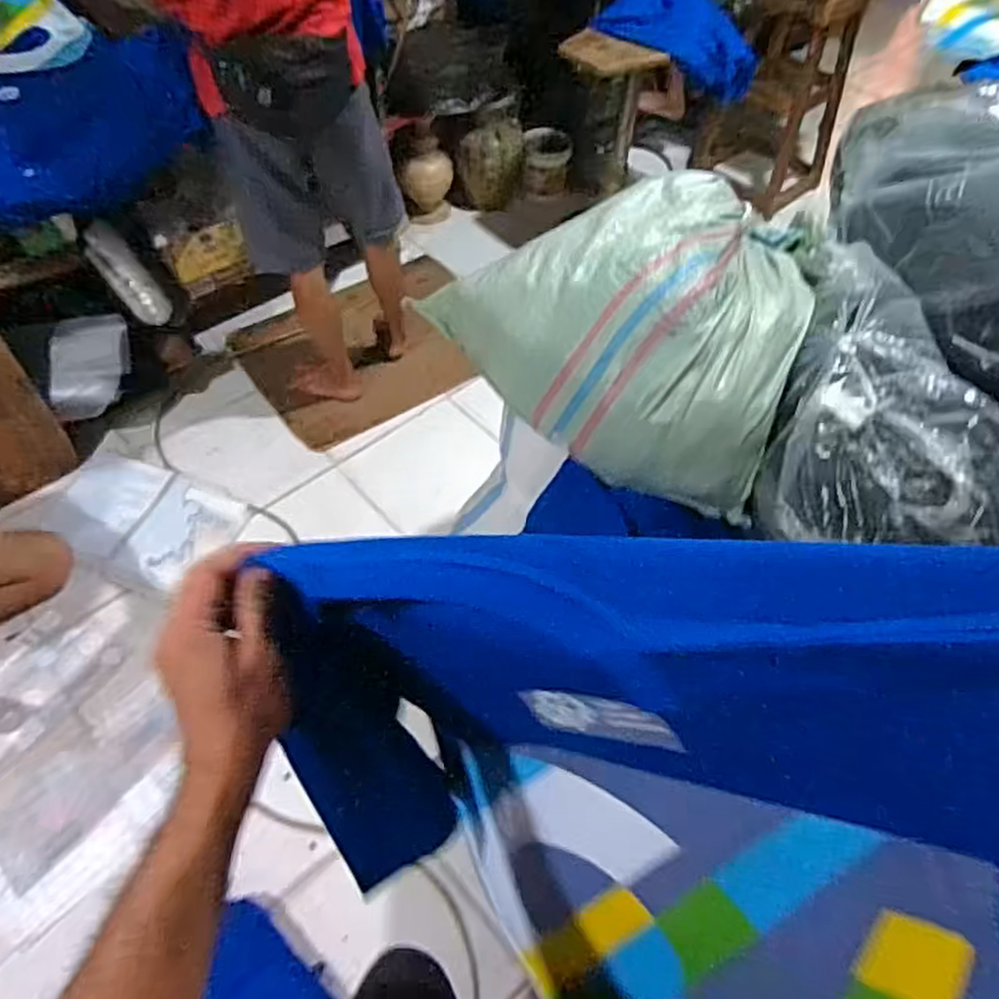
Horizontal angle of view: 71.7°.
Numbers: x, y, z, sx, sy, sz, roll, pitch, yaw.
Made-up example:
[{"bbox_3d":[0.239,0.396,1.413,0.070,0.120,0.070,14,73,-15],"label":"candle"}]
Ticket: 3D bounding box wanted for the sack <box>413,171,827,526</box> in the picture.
[{"bbox_3d":[0.218,-0.334,1.168,0.609,0.250,0.527,26,57,15],"label":"sack"}]

